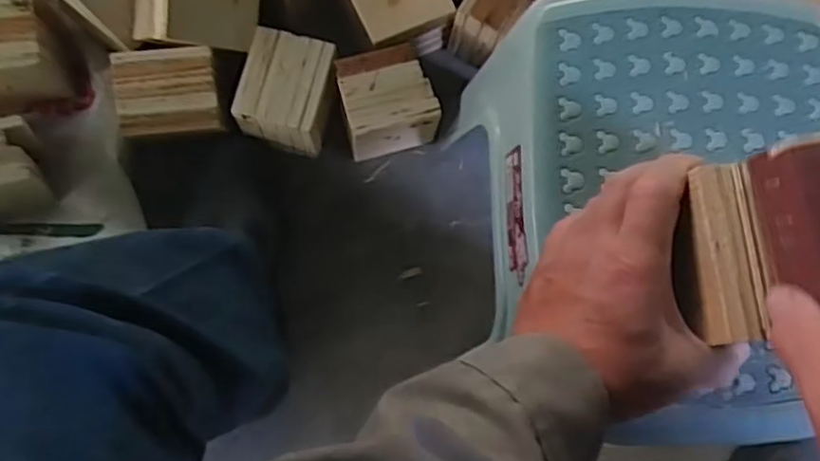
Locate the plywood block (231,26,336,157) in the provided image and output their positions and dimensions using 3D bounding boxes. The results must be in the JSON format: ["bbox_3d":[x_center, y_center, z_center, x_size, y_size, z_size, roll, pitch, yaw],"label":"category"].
[{"bbox_3d":[-0.124,-0.138,0.693,0.083,0.075,0.098,16,81,-1],"label":"plywood block"}]

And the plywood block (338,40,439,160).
[{"bbox_3d":[-0.024,-0.125,0.707,0.087,0.093,0.099,-15,82,-5],"label":"plywood block"}]

